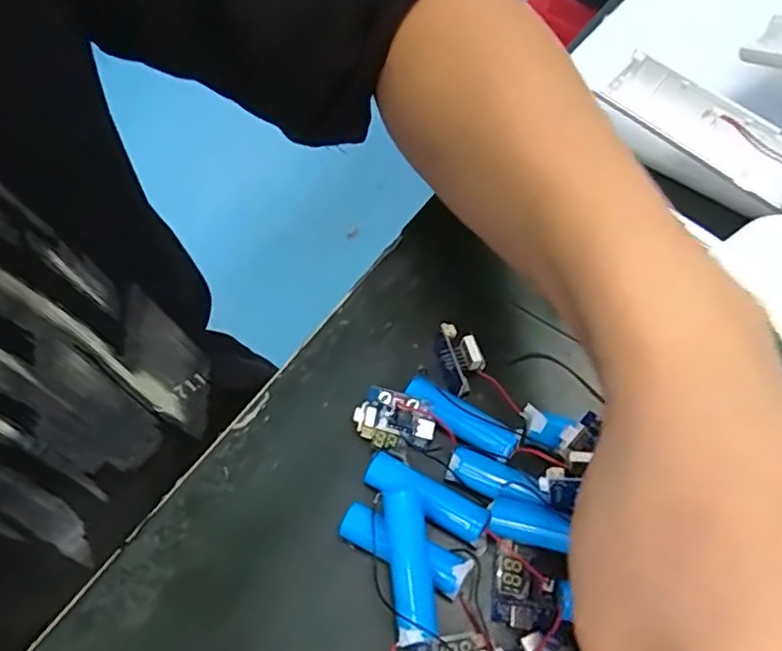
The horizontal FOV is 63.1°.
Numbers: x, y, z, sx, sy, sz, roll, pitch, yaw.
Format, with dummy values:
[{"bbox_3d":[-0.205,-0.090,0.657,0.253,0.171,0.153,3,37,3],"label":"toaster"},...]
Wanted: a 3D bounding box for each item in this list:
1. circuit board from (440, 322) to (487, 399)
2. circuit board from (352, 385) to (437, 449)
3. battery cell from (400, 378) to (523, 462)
[{"bbox_3d":[0.030,0.016,0.274,0.015,0.023,0.030,-18,61,-8],"label":"circuit board"},{"bbox_3d":[0.001,0.040,0.264,0.033,0.004,0.023,17,94,11],"label":"circuit board"},{"bbox_3d":[0.028,0.039,0.263,0.049,0.015,0.014,27,65,17],"label":"battery cell"}]

